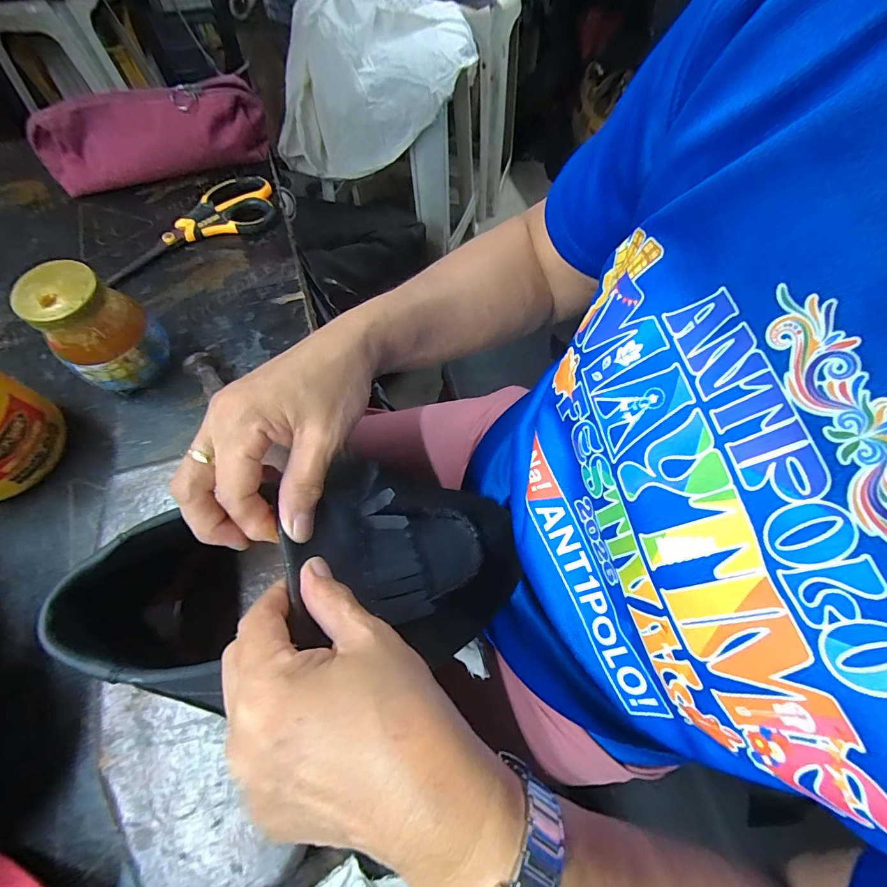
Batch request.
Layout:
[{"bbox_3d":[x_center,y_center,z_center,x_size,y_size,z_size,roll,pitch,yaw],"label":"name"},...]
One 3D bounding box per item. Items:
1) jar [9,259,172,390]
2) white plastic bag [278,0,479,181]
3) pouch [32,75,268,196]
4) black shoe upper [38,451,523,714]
[{"bbox_3d":[-0.266,-0.086,0.332,0.059,0.096,0.069,37,70,15],"label":"jar"},{"bbox_3d":[-0.154,-0.793,0.922,0.454,0.268,0.241,-18,67,-9],"label":"white plastic bag"},{"bbox_3d":[-0.310,-0.329,0.454,0.233,0.073,0.051,-17,67,-9],"label":"pouch"},{"bbox_3d":[-0.069,0.078,0.257,0.245,0.088,0.112,-8,66,-12],"label":"black shoe upper"}]

